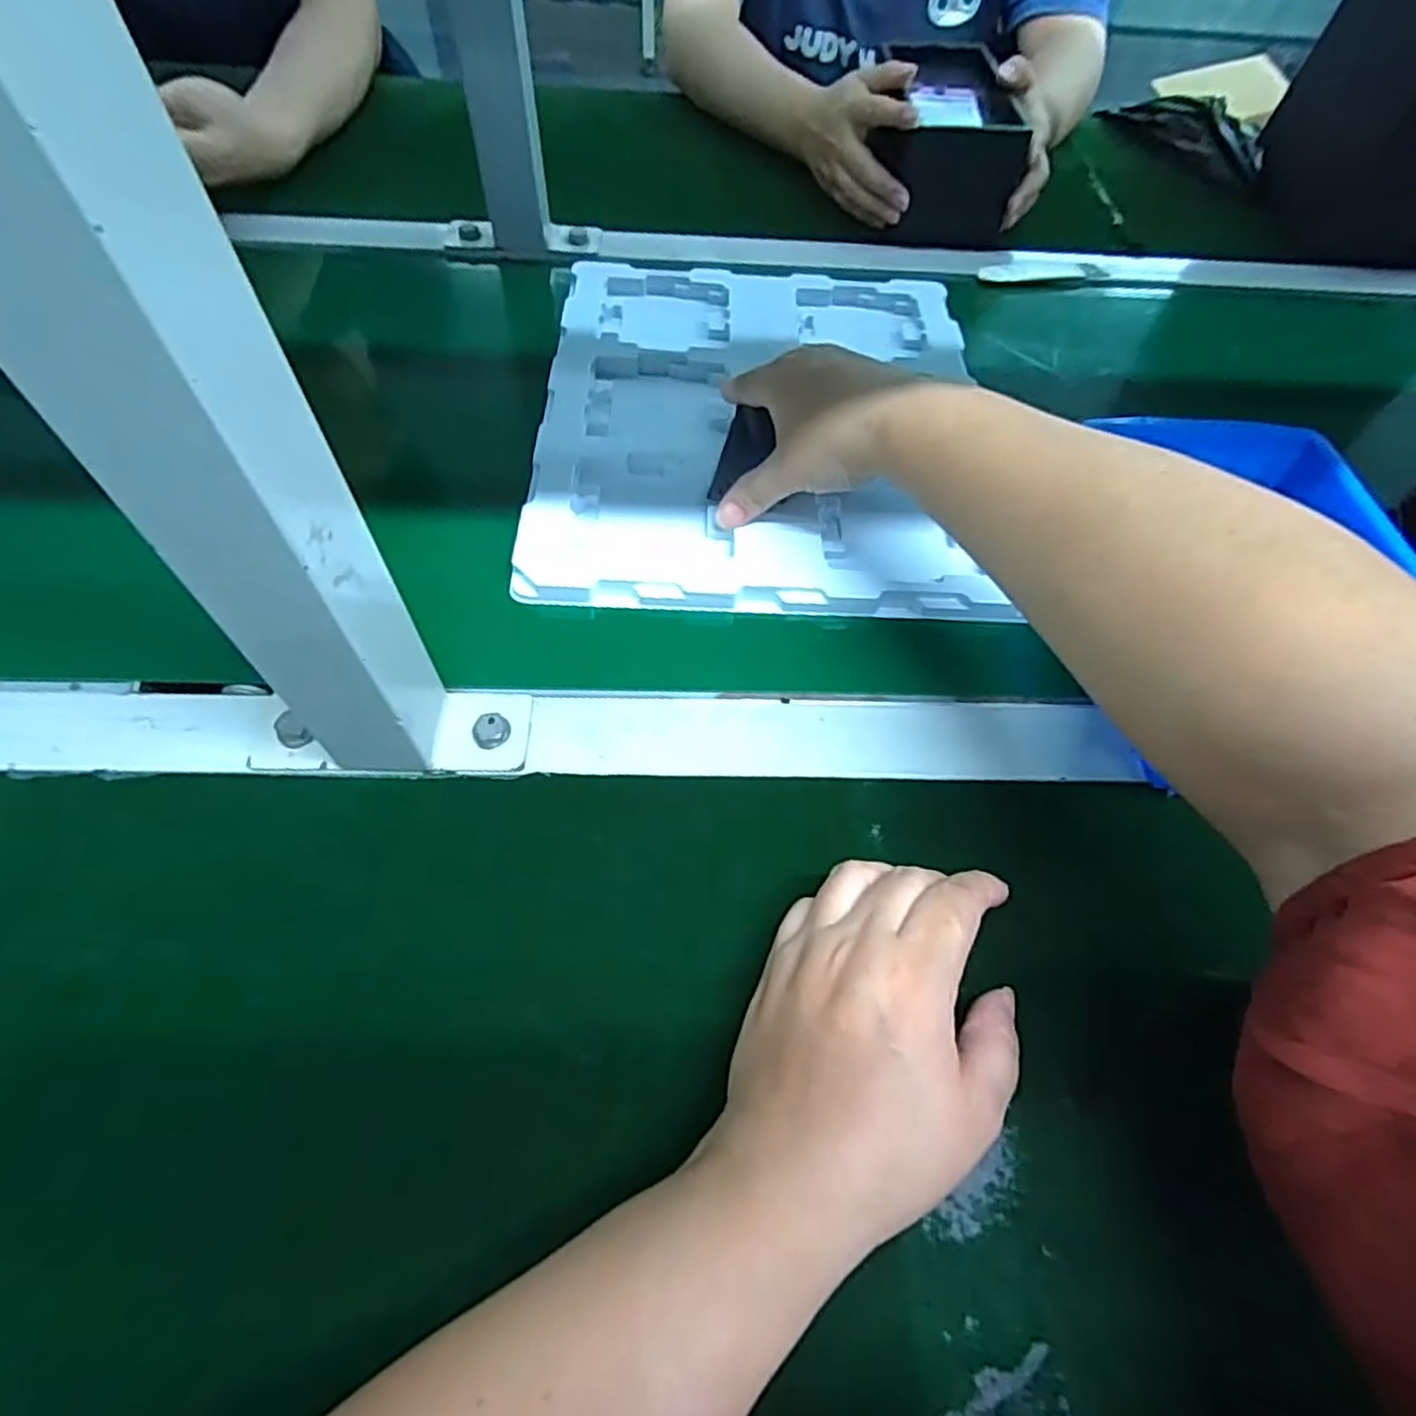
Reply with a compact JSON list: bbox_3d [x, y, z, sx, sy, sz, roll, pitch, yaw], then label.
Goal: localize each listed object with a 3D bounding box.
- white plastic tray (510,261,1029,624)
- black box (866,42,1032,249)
[{"bbox_3d":[0.034,-0.187,0.449,0.264,0.015,0.317,3,58,-2],"label":"white plastic tray"},{"bbox_3d":[0.187,-0.478,0.600,0.115,0.073,0.170,-2,58,-5],"label":"black box"}]

